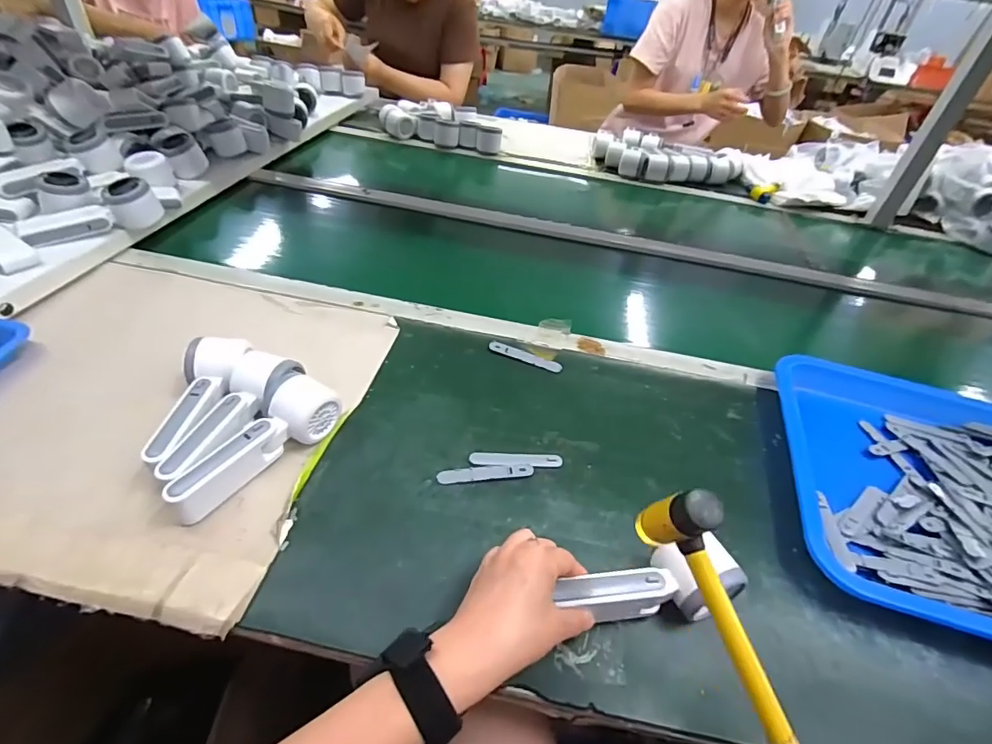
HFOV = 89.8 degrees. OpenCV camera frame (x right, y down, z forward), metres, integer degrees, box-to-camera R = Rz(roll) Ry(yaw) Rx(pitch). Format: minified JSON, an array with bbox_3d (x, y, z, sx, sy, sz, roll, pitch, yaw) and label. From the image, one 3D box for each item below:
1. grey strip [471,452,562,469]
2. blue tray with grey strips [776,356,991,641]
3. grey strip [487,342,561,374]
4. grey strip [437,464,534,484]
[{"bbox_3d":[0.021,0.091,0.516,0.095,0.006,0.018,3,40,-7],"label":"grey strip"},{"bbox_3d":[0.534,0.135,0.503,0.466,0.036,0.339,16,40,8],"label":"blue tray with grey strips"},{"bbox_3d":[0.037,-0.020,0.637,0.096,0.004,0.019,19,41,12],"label":"grey strip"},{"bbox_3d":[-0.010,0.100,0.497,0.095,0.004,0.017,-2,41,-13],"label":"grey strip"}]

